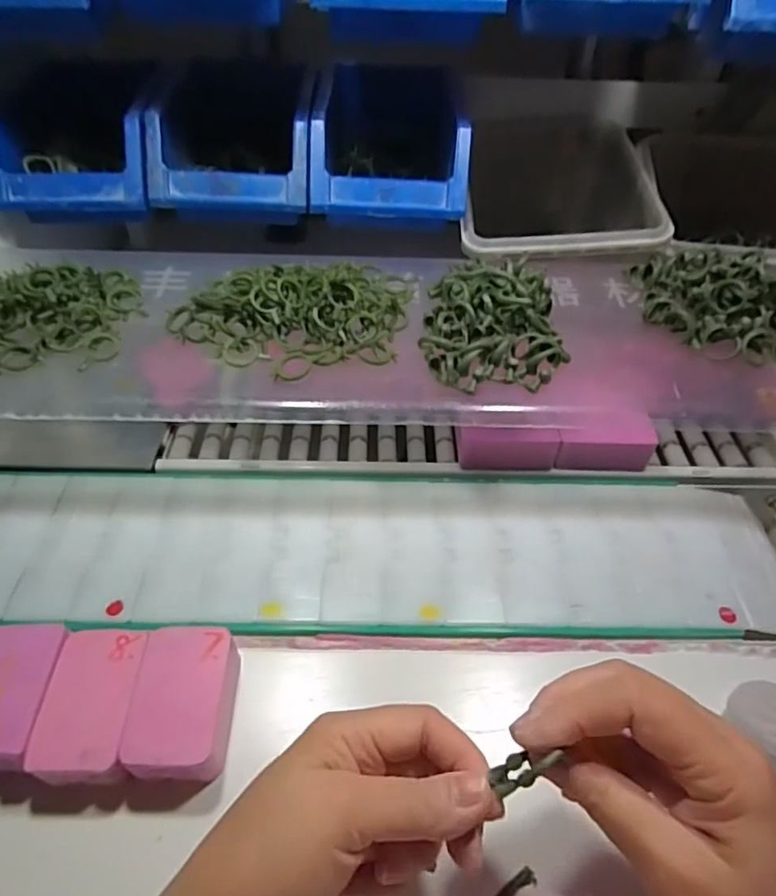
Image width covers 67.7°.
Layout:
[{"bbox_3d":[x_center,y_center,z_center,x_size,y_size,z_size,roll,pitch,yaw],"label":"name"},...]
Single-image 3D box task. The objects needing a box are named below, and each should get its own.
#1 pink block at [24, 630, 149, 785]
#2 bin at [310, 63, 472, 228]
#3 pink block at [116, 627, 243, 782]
[{"bbox_3d":[-0.152,0.136,0.305,0.044,0.030,0.072,-1,47,-4],"label":"pink block"},{"bbox_3d":[0.002,-0.262,0.493,0.123,0.064,0.170,2,47,-1],"label":"bin"},{"bbox_3d":[-0.108,0.136,0.308,0.046,0.030,0.073,1,47,-2],"label":"pink block"}]

